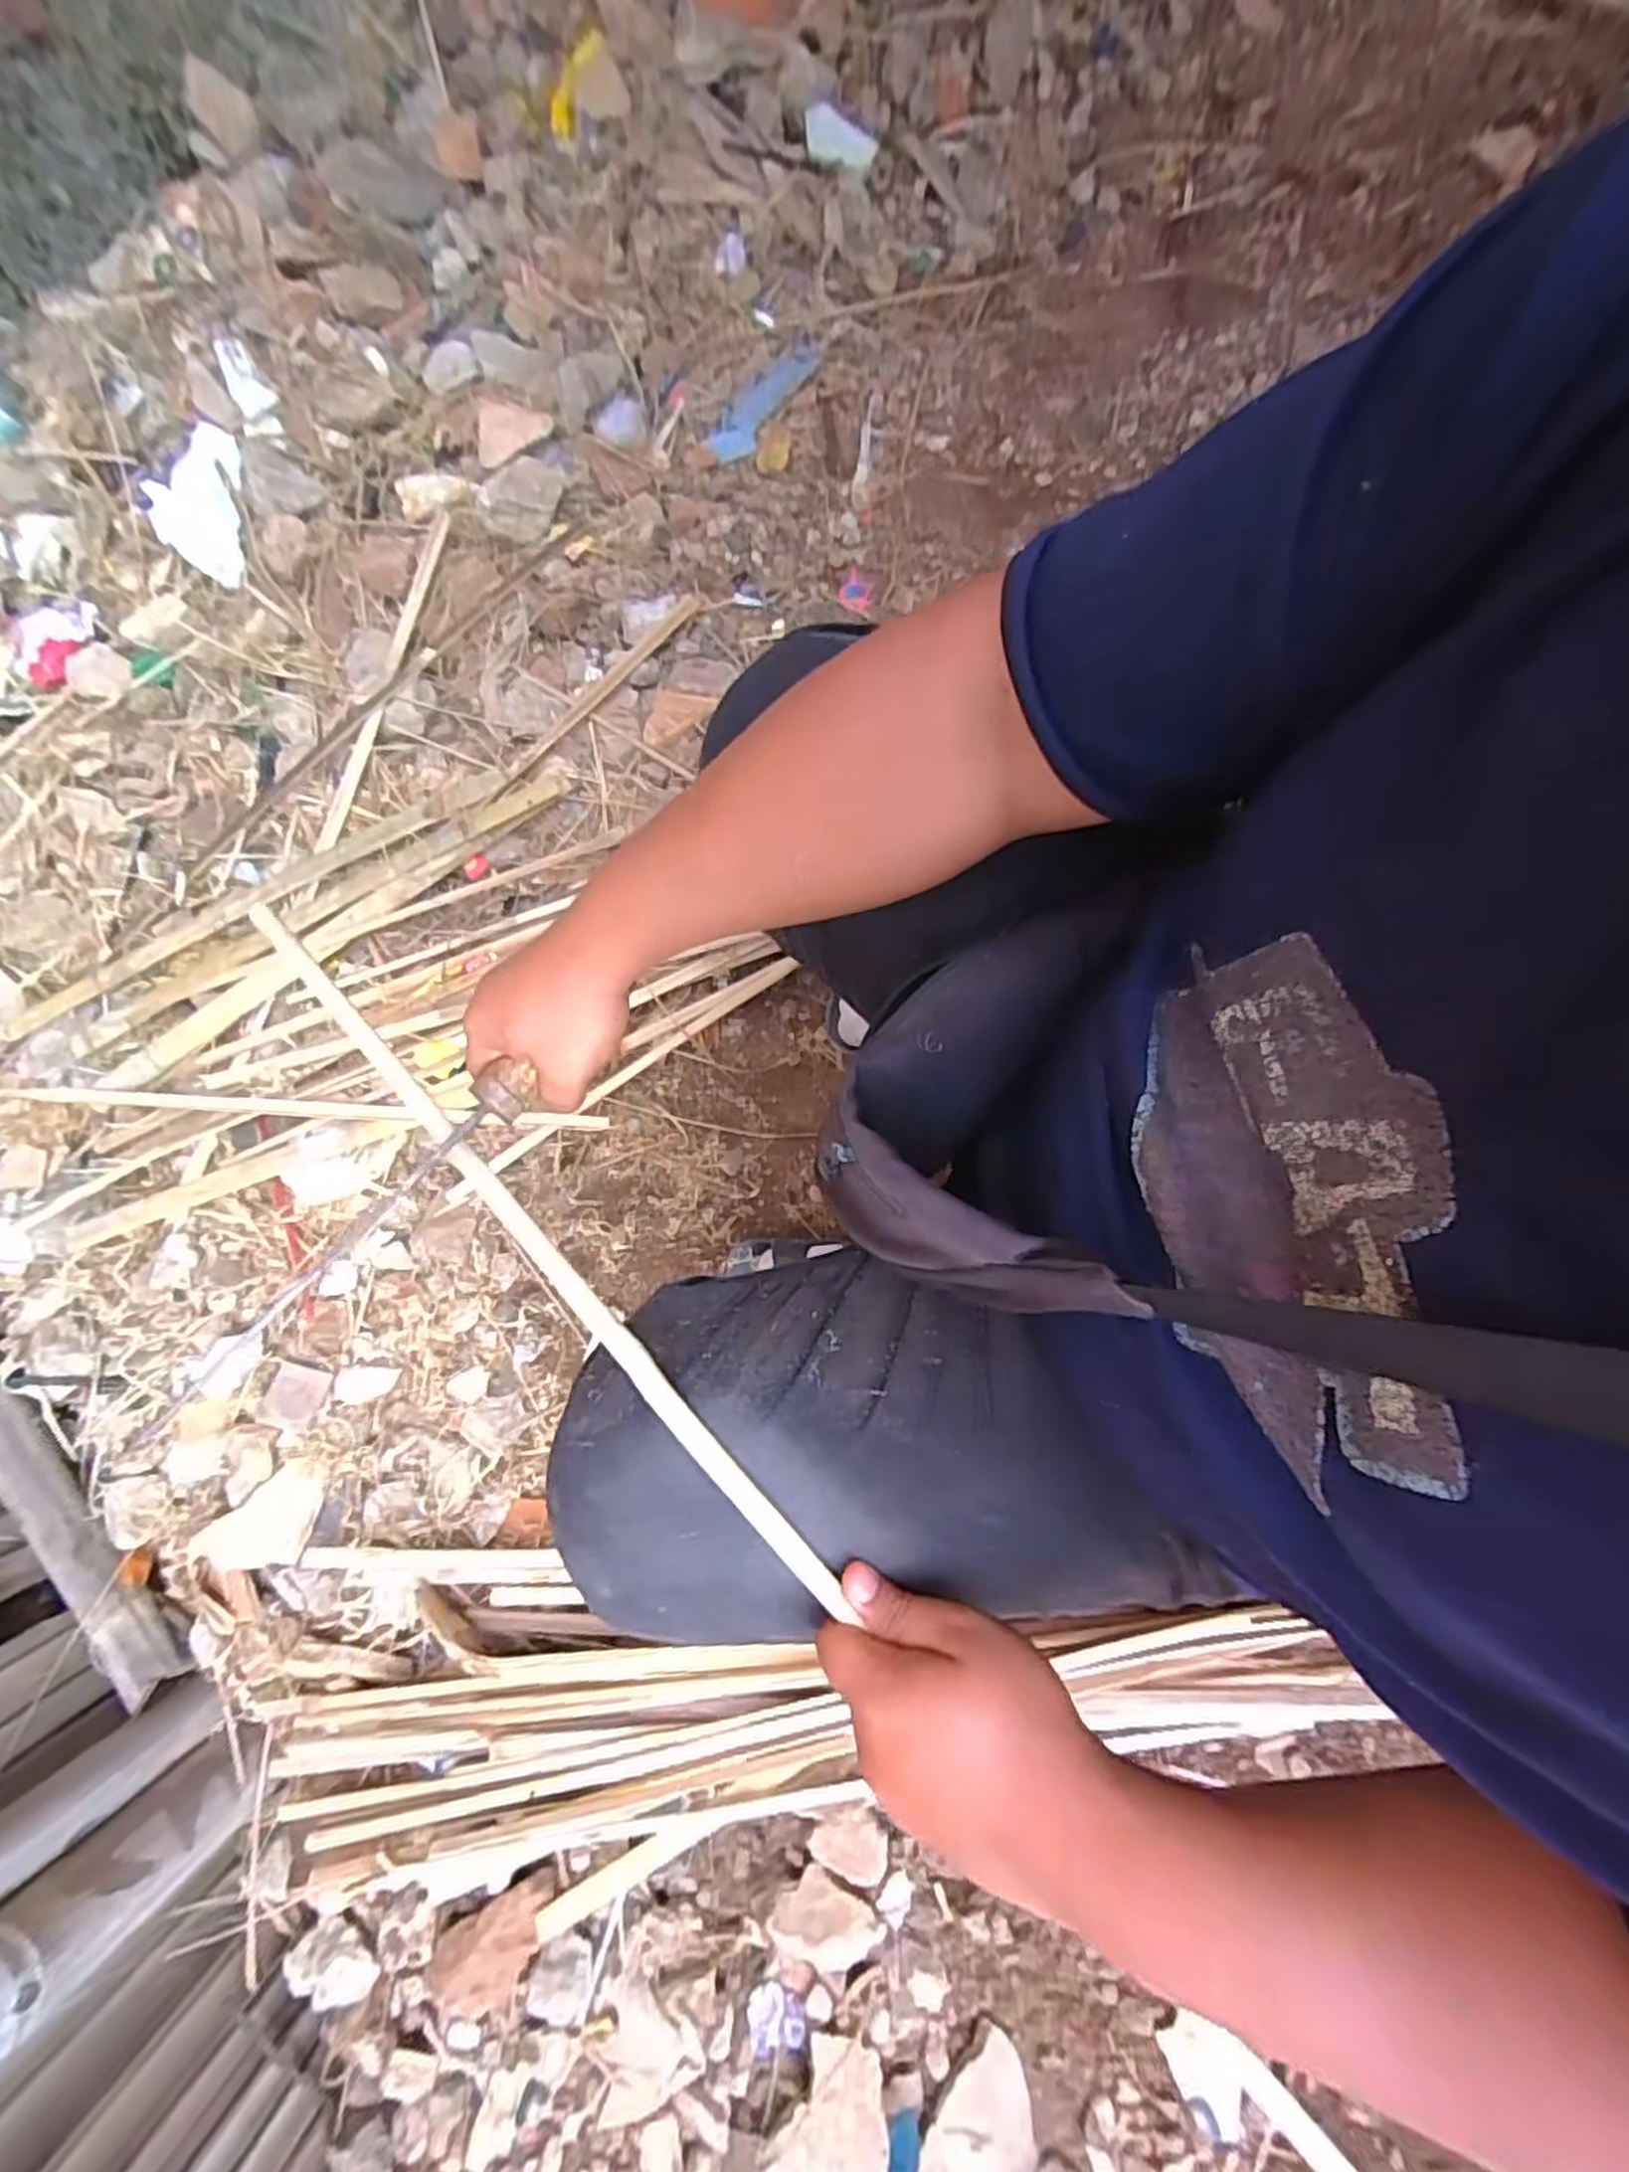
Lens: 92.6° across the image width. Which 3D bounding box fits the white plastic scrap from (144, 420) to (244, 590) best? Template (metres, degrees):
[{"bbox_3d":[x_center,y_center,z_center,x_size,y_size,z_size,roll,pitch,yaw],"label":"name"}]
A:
[{"bbox_3d":[-0.703,-0.663,0.883,0.101,0.021,0.188,-8,80,3],"label":"white plastic scrap"}]

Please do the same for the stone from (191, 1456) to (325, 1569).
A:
[{"bbox_3d":[-0.487,0.393,0.690,0.115,0.018,0.071,-39,80,-3],"label":"stone"}]

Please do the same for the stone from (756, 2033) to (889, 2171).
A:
[{"bbox_3d":[0.011,0.792,0.598,0.091,0.016,0.082,4,65,1],"label":"stone"}]

